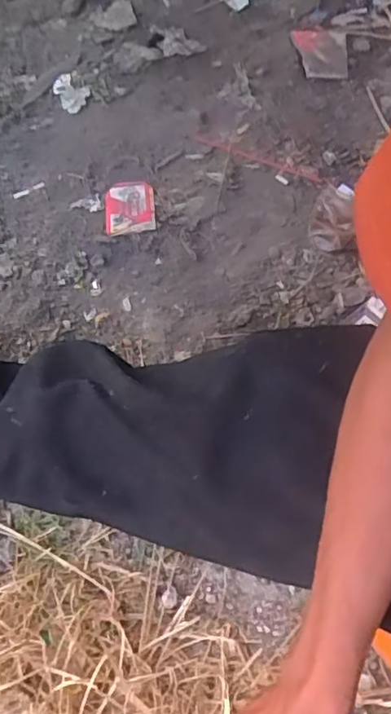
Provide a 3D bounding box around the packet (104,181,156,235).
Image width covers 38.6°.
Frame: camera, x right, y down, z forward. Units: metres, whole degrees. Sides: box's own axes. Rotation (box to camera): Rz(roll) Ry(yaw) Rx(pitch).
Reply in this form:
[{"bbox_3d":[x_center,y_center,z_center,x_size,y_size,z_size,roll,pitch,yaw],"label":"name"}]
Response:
[{"bbox_3d":[-0.104,-0.239,0.880,0.076,0.007,0.109,-7,60,1],"label":"packet"}]

